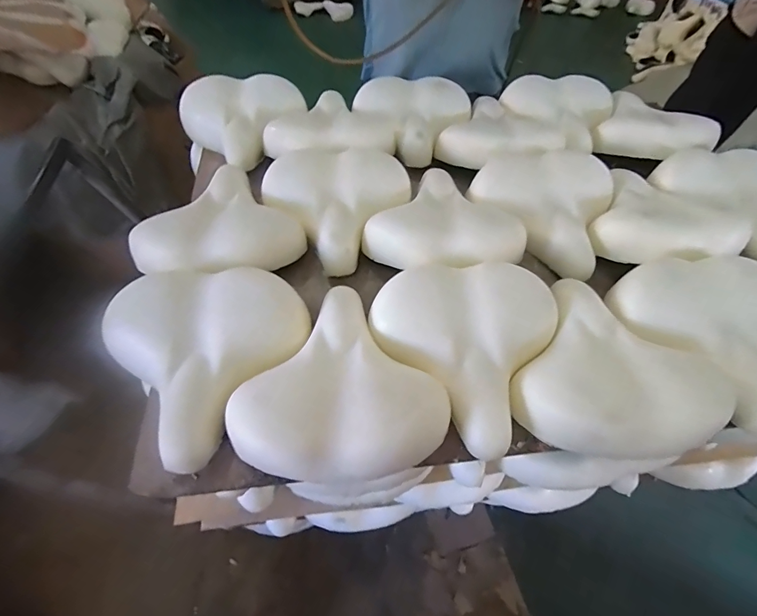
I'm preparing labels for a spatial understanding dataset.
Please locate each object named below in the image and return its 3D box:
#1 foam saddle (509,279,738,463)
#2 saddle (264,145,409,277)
[{"bbox_3d":[0.302,0.081,0.481,0.221,0.051,0.238,29,58,16],"label":"foam saddle"},{"bbox_3d":[-0.080,-0.186,0.653,0.214,0.069,0.229,28,58,16],"label":"saddle"}]

